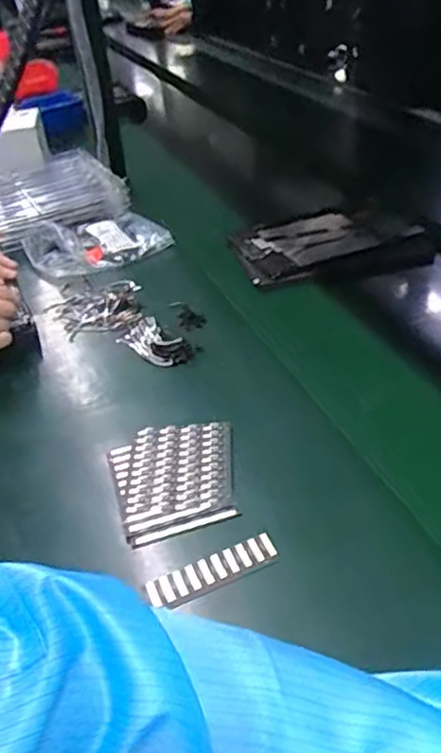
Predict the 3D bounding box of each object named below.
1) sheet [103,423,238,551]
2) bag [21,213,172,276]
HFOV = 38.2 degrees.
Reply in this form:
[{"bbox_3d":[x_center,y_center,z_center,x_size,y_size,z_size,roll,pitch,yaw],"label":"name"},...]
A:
[{"bbox_3d":[-0.037,0.085,0.548,0.106,0.009,0.120,-13,37,-10],"label":"sheet"},{"bbox_3d":[-0.183,-0.200,0.921,0.187,0.041,0.147,-25,41,-25],"label":"bag"}]

